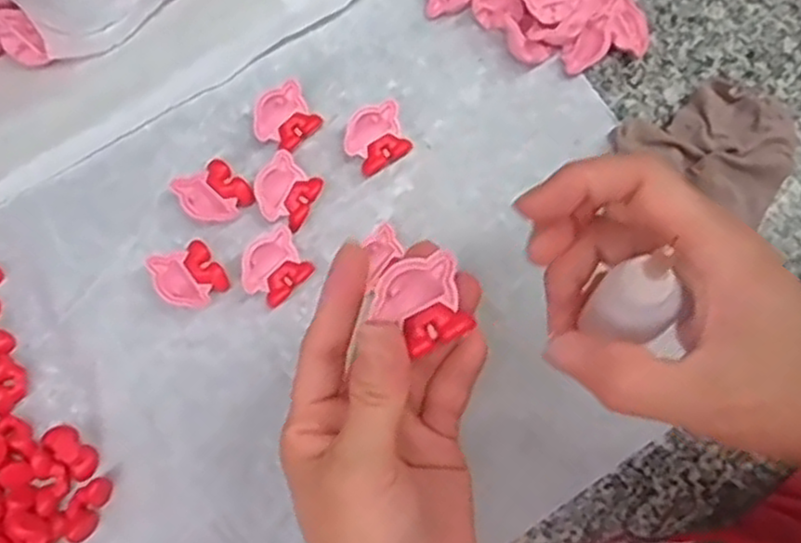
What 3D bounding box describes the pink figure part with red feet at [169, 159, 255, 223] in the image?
[{"bbox_3d":[-0.101,-0.041,0.395,0.033,0.014,0.034,-44,82,-12],"label":"pink figure part with red feet"}]

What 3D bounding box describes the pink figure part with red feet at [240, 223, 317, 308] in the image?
[{"bbox_3d":[-0.067,-0.001,0.387,0.034,0.016,0.032,-37,81,-11],"label":"pink figure part with red feet"}]

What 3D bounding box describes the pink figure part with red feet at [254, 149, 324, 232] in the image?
[{"bbox_3d":[-0.063,-0.043,0.398,0.033,0.017,0.034,35,77,6],"label":"pink figure part with red feet"}]

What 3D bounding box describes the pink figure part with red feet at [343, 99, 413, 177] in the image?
[{"bbox_3d":[-0.014,-0.074,0.408,0.035,0.018,0.032,-23,78,-8],"label":"pink figure part with red feet"}]

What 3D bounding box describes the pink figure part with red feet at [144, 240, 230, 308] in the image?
[{"bbox_3d":[-0.112,0.003,0.385,0.032,0.015,0.035,-35,80,-10],"label":"pink figure part with red feet"}]

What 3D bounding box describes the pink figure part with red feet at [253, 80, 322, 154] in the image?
[{"bbox_3d":[-0.065,-0.084,0.408,0.034,0.015,0.033,-36,80,-10],"label":"pink figure part with red feet"}]

